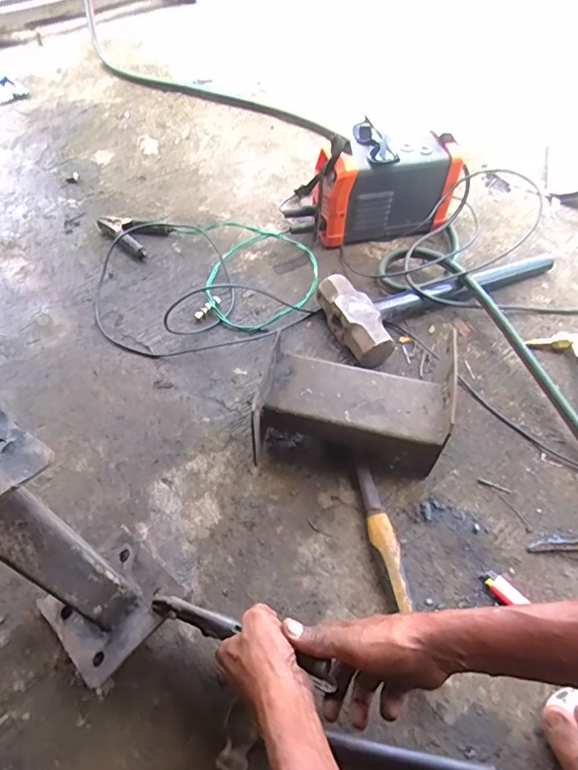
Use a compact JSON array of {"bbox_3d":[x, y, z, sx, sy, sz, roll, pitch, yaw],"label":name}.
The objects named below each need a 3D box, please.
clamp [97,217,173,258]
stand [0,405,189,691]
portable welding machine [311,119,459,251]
[{"bbox_3d":[-0.299,-0.302,0.975,0.127,0.027,0.092,35,61,20],"label":"clamp"},{"bbox_3d":[-0.253,0.160,0.514,0.154,0.272,0.130,8,48,43],"label":"stand"},{"bbox_3d":[0.164,-0.368,0.936,0.277,0.181,0.127,-2,56,-4],"label":"portable welding machine"}]

